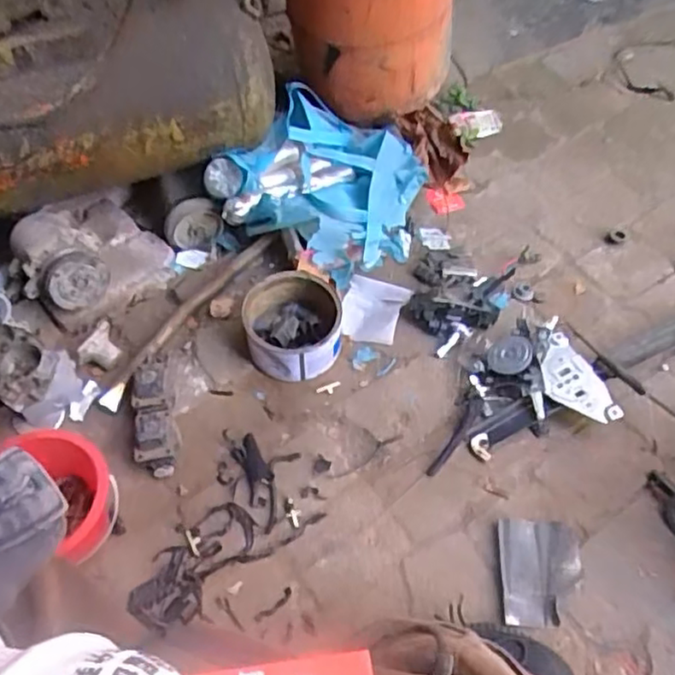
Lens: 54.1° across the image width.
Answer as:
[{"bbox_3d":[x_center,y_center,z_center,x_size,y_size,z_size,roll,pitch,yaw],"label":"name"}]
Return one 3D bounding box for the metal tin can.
[{"bbox_3d":[-0.068,-0.014,1.039,0.145,0.098,0.143,-1,55,1],"label":"metal tin can"}]

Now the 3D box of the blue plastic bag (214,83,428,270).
[{"bbox_3d":[-0.004,-0.292,1.190,0.294,0.174,0.314,23,58,17],"label":"blue plastic bag"}]

